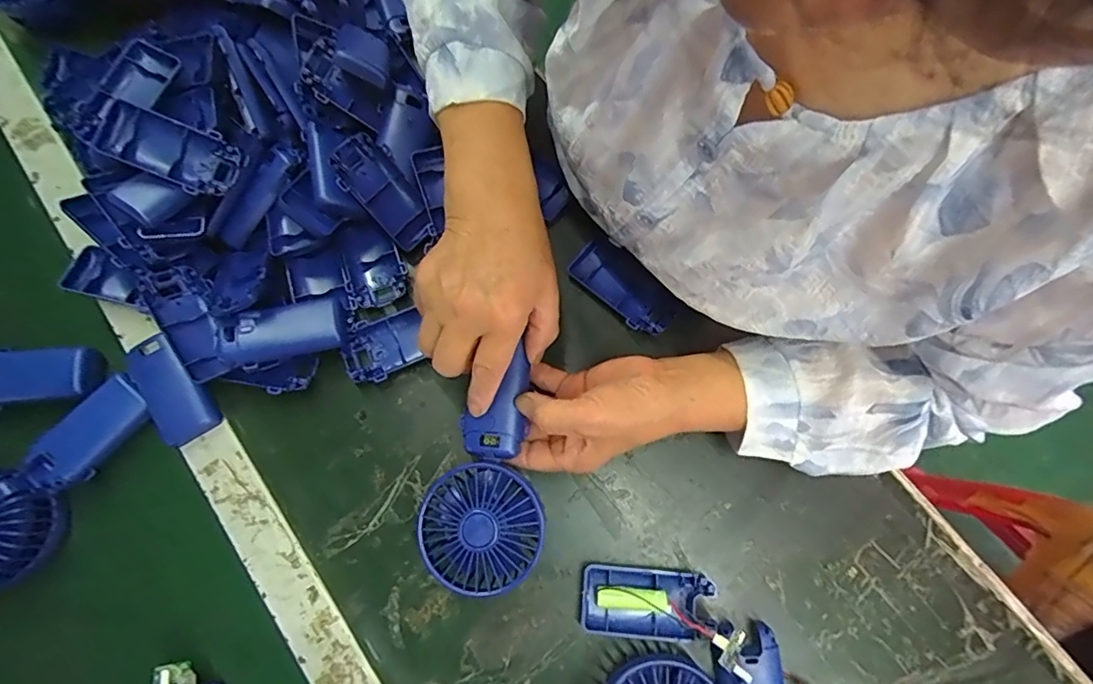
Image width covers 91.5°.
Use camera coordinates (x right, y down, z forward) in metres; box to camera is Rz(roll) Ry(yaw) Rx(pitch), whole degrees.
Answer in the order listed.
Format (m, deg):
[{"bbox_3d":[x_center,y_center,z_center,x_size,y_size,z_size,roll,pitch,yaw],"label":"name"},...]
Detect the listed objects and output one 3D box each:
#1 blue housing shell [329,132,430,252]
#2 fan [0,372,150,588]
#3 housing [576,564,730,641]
[{"bbox_3d":[-0.136,-0.124,0.444,0.045,0.024,0.093,-41,115,-10],"label":"blue housing shell"},{"bbox_3d":[-0.377,0.102,0.392,0.072,0.038,0.171,41,78,11],"label":"fan"},{"bbox_3d":[0.078,0.190,0.388,0.104,0.014,0.044,4,74,2],"label":"housing"}]

